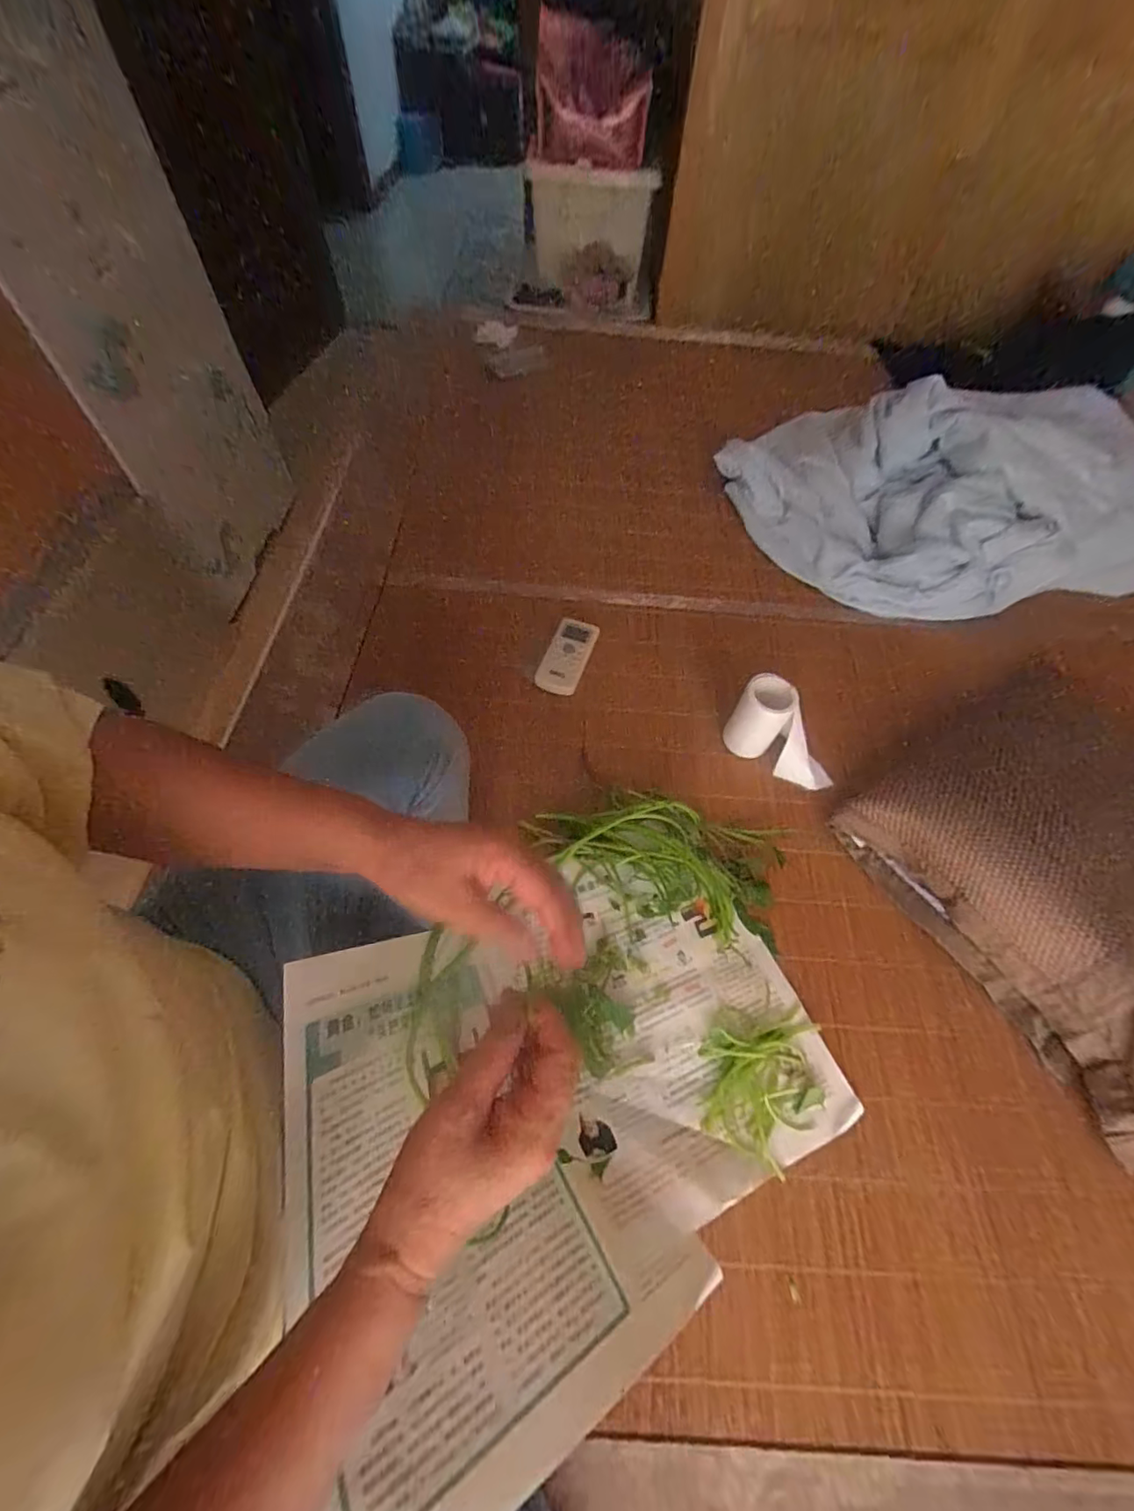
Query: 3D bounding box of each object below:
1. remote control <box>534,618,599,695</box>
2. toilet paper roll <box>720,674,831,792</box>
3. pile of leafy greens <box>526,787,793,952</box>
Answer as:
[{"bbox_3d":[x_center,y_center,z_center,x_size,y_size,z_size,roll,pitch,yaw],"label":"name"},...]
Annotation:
[{"bbox_3d":[0.000,-0.142,0.746,0.059,0.019,0.122,17,60,7],"label":"remote control"},{"bbox_3d":[0.266,-0.022,0.642,0.139,0.088,0.060,36,64,17],"label":"toilet paper roll"},{"bbox_3d":[0.099,0.098,0.578,0.270,0.053,0.132,15,60,6],"label":"pile of leafy greens"}]

